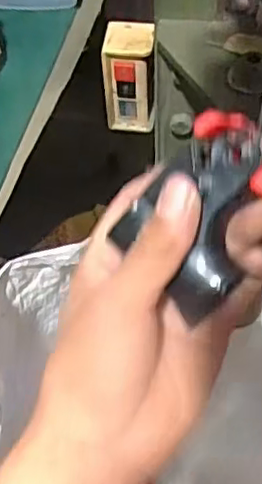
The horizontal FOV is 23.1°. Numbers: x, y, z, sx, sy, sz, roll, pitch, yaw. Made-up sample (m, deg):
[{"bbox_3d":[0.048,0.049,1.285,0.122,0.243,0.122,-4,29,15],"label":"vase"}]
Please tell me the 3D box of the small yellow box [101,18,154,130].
[{"bbox_3d":[-0.002,-0.161,0.636,0.047,0.109,0.040,-3,55,0],"label":"small yellow box"}]

